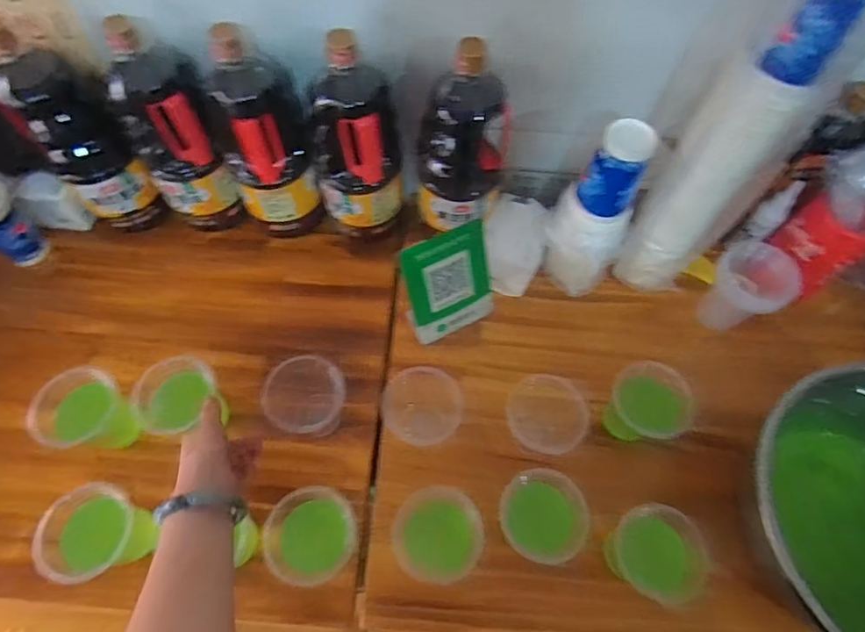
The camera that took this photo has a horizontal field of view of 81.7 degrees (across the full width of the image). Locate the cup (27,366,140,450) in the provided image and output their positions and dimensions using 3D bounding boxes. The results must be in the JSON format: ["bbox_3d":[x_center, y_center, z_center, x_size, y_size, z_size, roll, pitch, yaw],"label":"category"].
[{"bbox_3d":[-0.383,0.110,0.562,0.100,0.088,0.087,16,64,6],"label":"cup"}]

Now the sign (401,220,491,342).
[{"bbox_3d":[0.024,-0.038,0.634,0.112,0.131,0.067,-23,66,-13],"label":"sign"}]

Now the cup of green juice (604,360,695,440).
[{"bbox_3d":[0.247,0.104,0.584,0.088,0.086,0.081,1,63,-1],"label":"cup of green juice"}]

